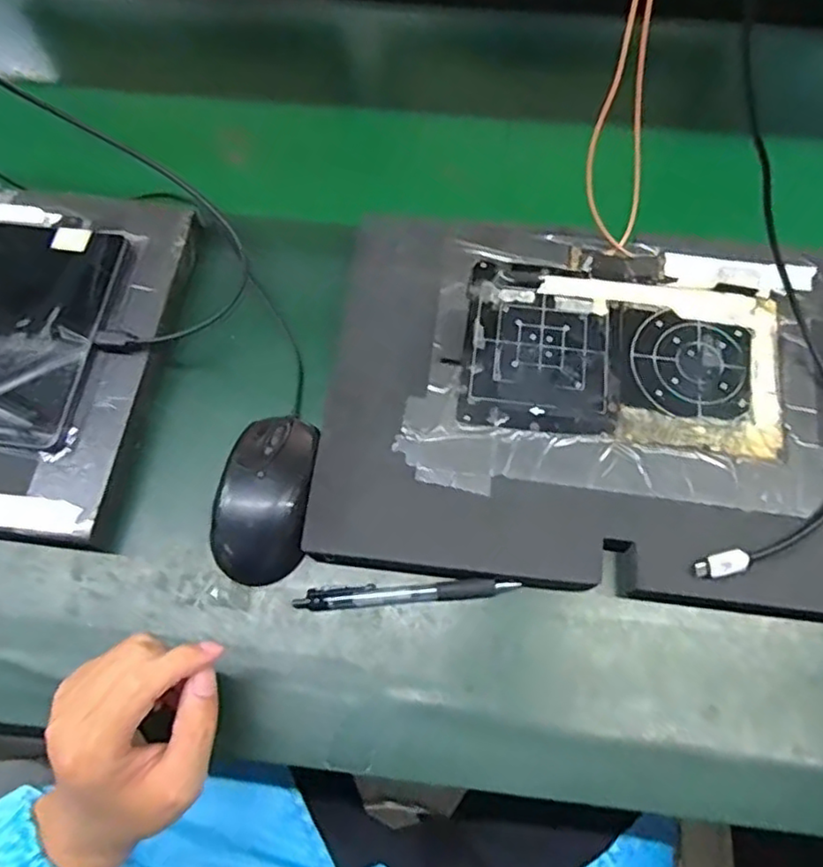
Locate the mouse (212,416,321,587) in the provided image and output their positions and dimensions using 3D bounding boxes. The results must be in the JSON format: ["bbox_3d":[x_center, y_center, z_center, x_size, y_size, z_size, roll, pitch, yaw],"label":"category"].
[{"bbox_3d":[-0.096,0.042,0.430,0.058,0.032,0.106,6,67,3],"label":"mouse"}]

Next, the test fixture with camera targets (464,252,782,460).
[{"bbox_3d":[0.143,-0.060,0.447,0.208,0.006,0.138,7,67,4],"label":"test fixture with camera targets"}]

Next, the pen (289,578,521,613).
[{"bbox_3d":[-0.003,0.101,0.412,0.137,0.012,0.012,-5,67,-1],"label":"pen"}]

